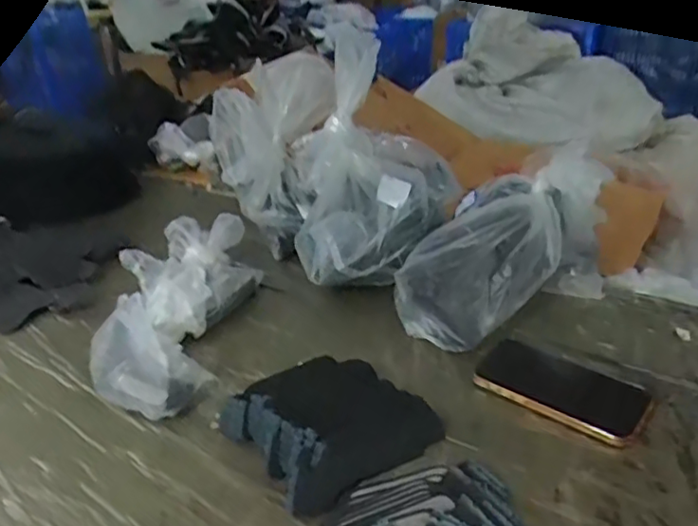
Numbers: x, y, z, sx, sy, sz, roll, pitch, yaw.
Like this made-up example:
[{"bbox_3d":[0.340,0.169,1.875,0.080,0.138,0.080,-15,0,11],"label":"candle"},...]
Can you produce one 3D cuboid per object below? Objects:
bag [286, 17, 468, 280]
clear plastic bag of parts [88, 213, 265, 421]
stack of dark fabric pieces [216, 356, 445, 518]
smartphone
[{"bbox_3d":[0.030,-0.111,0.714,0.201,0.273,0.144,-5,28,-2],"label":"bag"},{"bbox_3d":[-0.195,0.049,0.676,0.139,0.099,0.286,1,28,9],"label":"clear plastic bag of parts"},{"bbox_3d":[-0.021,0.134,0.539,0.150,0.032,0.157,-21,33,-31],"label":"stack of dark fabric pieces"},{"bbox_3d":[0.192,0.115,0.558,0.152,0.017,0.081,18,34,39],"label":"smartphone"}]

